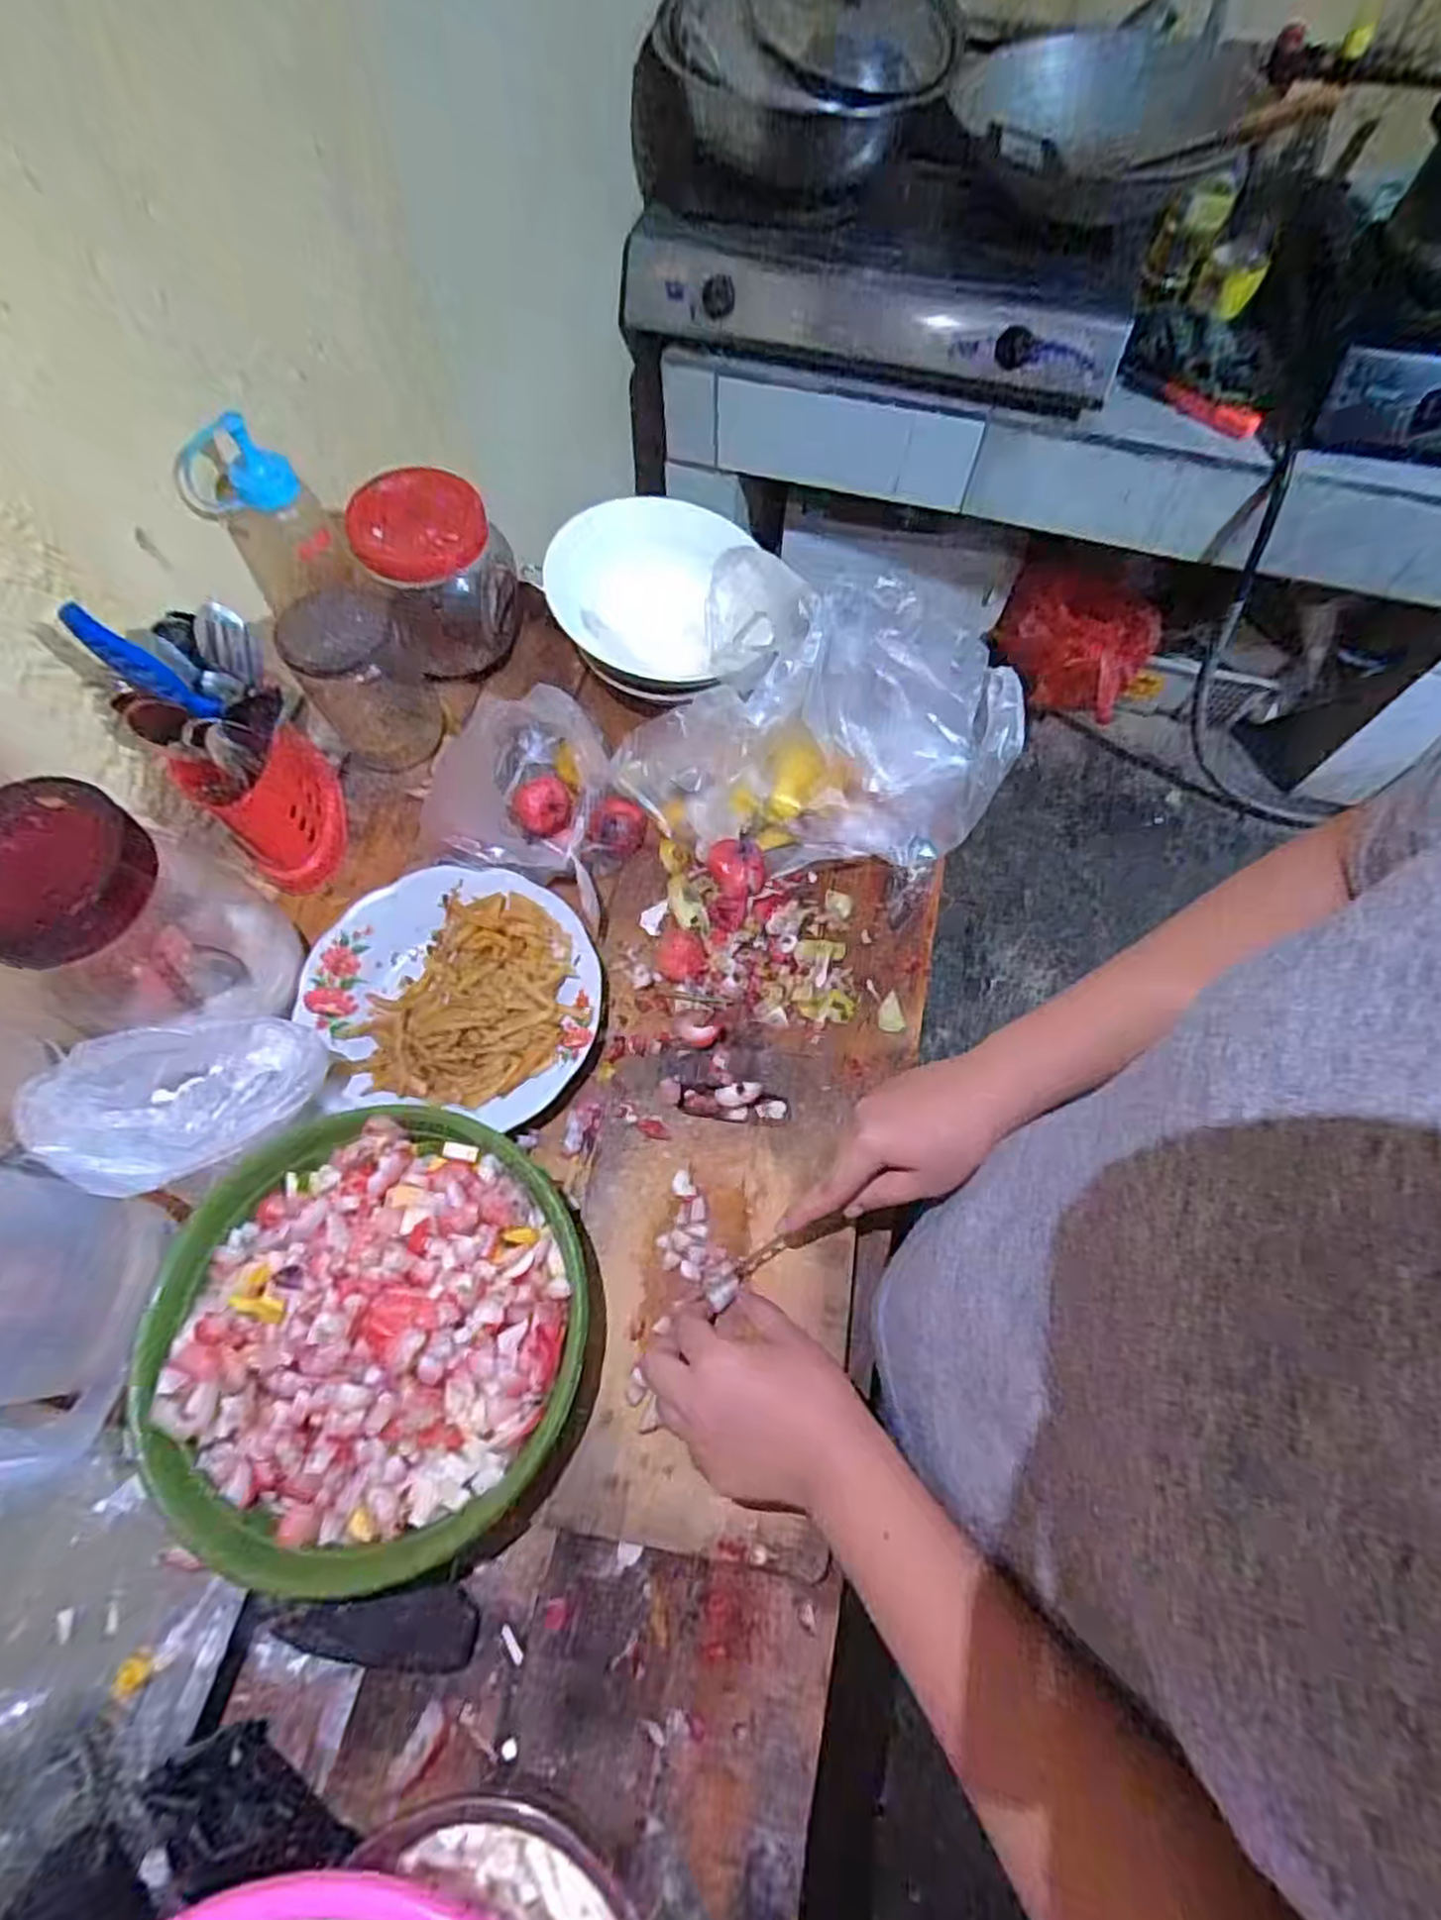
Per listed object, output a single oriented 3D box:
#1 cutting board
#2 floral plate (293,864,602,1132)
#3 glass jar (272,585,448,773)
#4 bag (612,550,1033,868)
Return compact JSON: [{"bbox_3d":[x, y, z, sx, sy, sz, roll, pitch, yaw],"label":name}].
[{"bbox_3d":[-0.008,0.224,0.497,0.173,0.017,0.250,6,67,2],"label":"cutting board"},{"bbox_3d":[-0.193,0.022,0.574,0.207,0.035,0.182,7,67,2],"label":"floral plate"},{"bbox_3d":[-0.294,-0.232,0.642,0.089,0.135,0.085,0,67,0],"label":"glass jar"},{"bbox_3d":[0.074,-0.179,0.581,0.292,0.159,0.152,-4,67,-2],"label":"bag"}]

